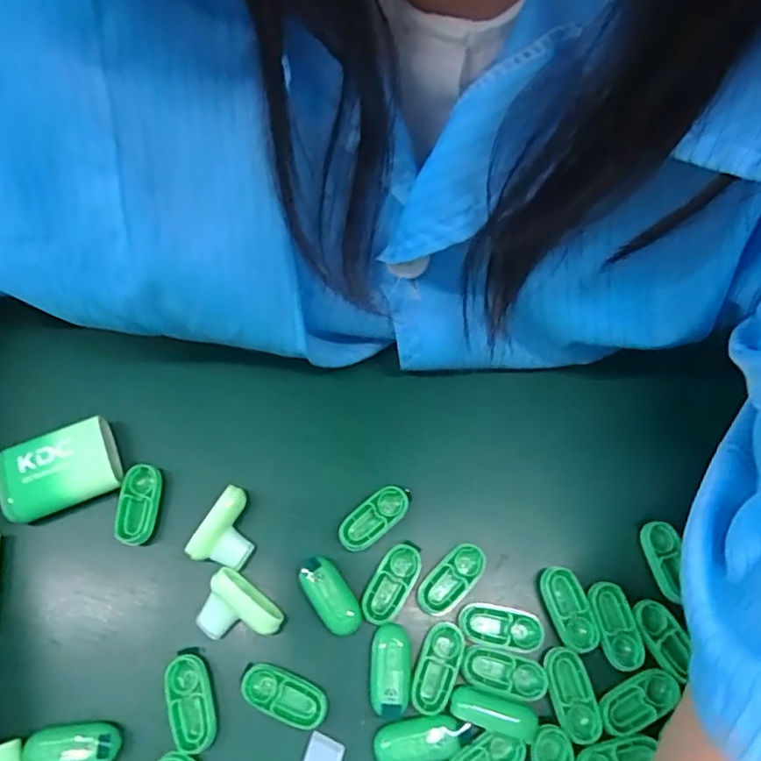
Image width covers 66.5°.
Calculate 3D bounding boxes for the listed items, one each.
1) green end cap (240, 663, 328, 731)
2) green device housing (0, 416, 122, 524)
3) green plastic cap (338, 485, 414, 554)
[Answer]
[{"bbox_3d":[-0.038,0.124,0.228,0.034,0.004,0.016,20,71,10],"label":"green end cap"},{"bbox_3d":[-0.141,0.041,0.257,0.051,0.015,0.033,-24,69,-7],"label":"green device housing"},{"bbox_3d":[-0.002,0.059,0.254,0.035,0.005,0.017,-41,72,-12],"label":"green plastic cap"}]

